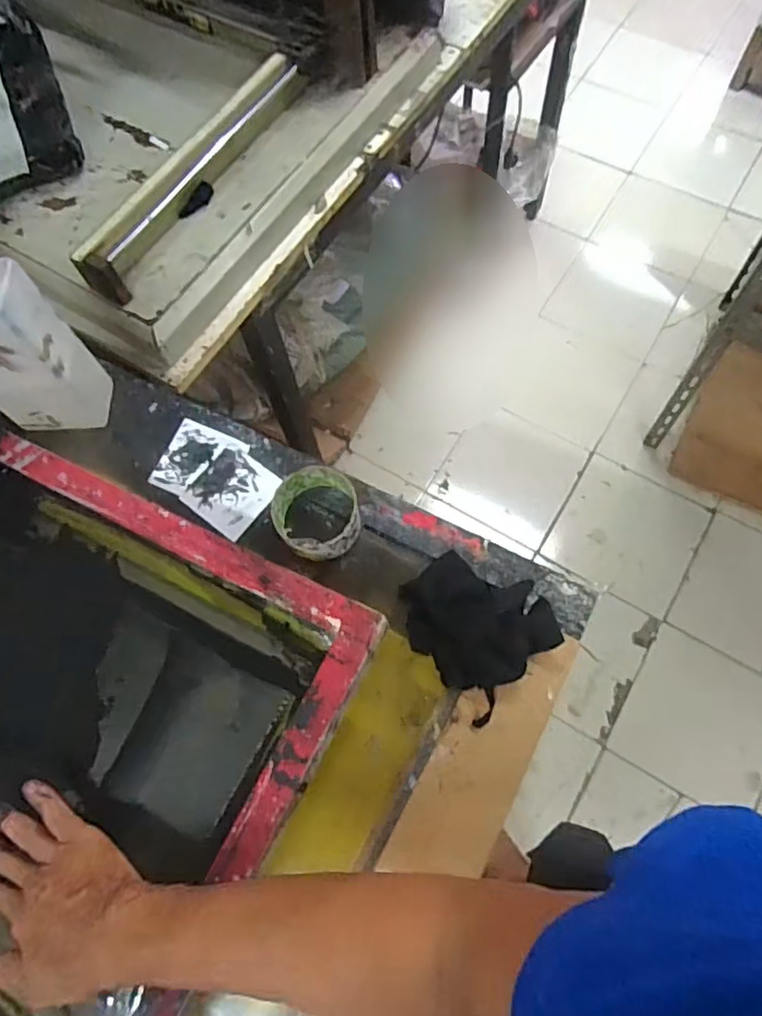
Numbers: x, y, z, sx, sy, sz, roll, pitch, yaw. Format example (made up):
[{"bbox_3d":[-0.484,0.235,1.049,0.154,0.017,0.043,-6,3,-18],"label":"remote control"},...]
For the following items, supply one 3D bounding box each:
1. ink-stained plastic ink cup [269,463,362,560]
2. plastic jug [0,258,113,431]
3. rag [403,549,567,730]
[{"bbox_3d":[-0.062,0.009,0.607,0.080,0.049,0.090,-15,69,-4],"label":"ink-stained plastic ink cup"},{"bbox_3d":[-0.342,-0.143,0.577,0.100,0.215,0.054,-5,68,0],"label":"plastic jug"},{"bbox_3d":[0.084,0.102,0.560,0.110,0.041,0.128,-42,73,-13],"label":"rag"}]

